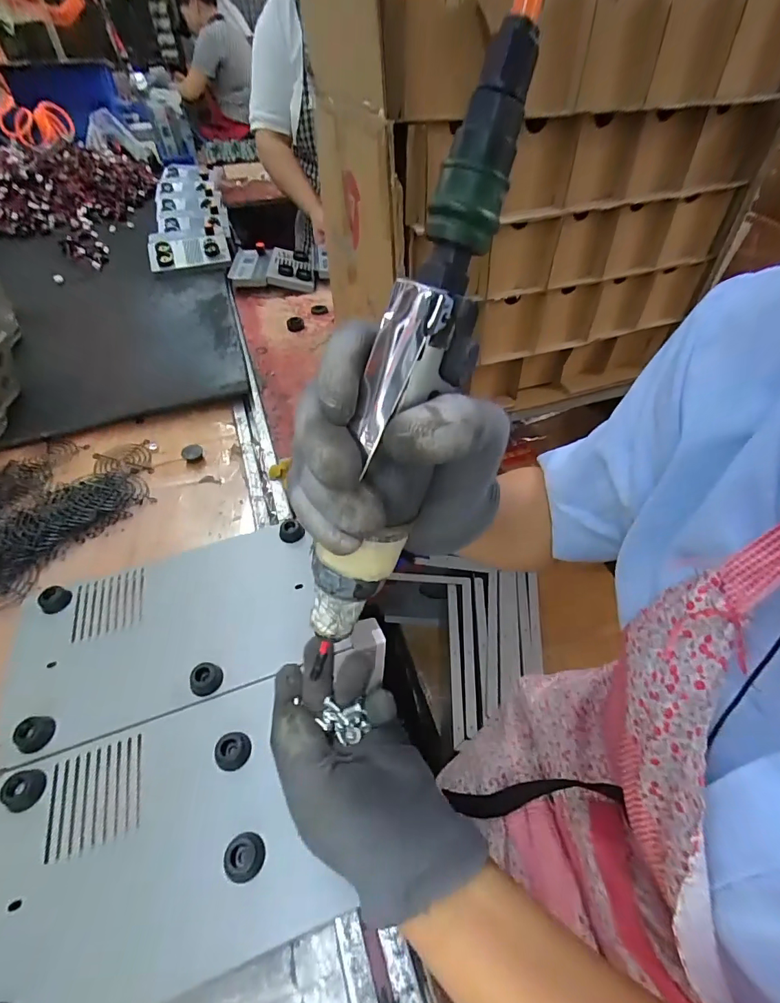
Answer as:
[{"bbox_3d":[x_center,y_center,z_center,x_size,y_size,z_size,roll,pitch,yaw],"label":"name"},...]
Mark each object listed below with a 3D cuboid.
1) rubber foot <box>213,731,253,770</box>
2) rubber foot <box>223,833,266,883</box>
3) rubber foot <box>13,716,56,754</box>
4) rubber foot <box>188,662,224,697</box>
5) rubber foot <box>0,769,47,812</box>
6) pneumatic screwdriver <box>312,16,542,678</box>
[{"bbox_3d":[-0.112,0.178,0.321,0.022,0.012,0.024,0,48,0],"label":"rubber foot"},{"bbox_3d":[-0.090,0.222,0.282,0.023,0.017,0.024,0,48,0],"label":"rubber foot"},{"bbox_3d":[-0.262,0.170,0.332,0.022,0.010,0.023,0,48,0],"label":"rubber foot"},{"bbox_3d":[-0.146,0.140,0.357,0.021,0.015,0.024,35,57,27],"label":"rubber foot"},{"bbox_3d":[-0.250,0.196,0.307,0.021,0.012,0.023,15,50,13],"label":"rubber foot"},{"bbox_3d":[0.002,-0.034,0.176,0.030,0.239,0.032,26,26,18],"label":"pneumatic screwdriver"}]

